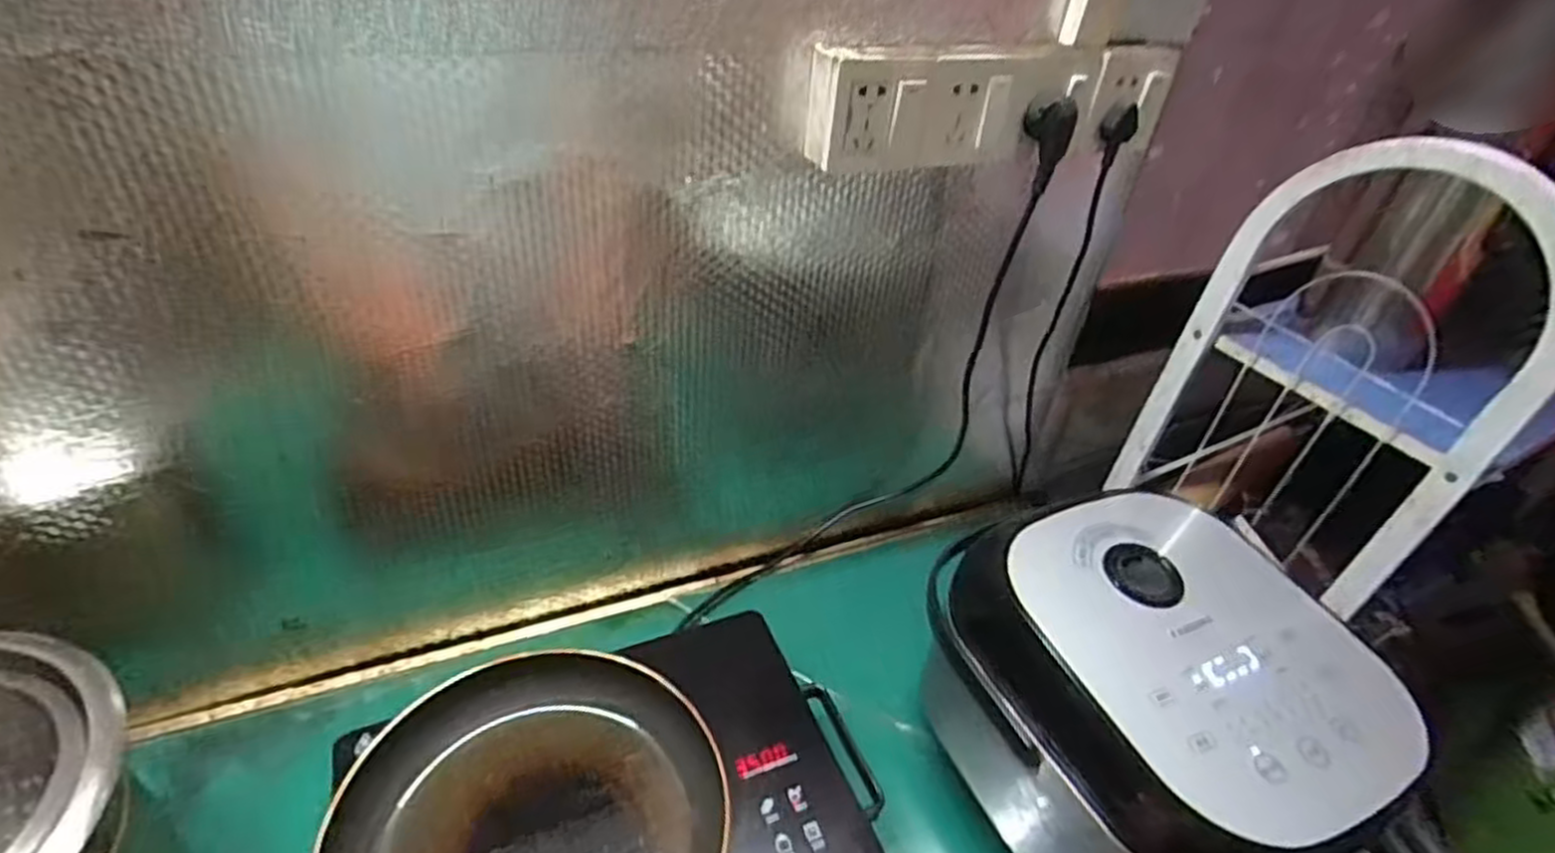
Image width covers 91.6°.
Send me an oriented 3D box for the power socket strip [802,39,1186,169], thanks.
[{"bbox_3d":[0.192,-0.277,0.643,0.342,0.087,0.035,-10,41,-21],"label":"power socket strip"}]

